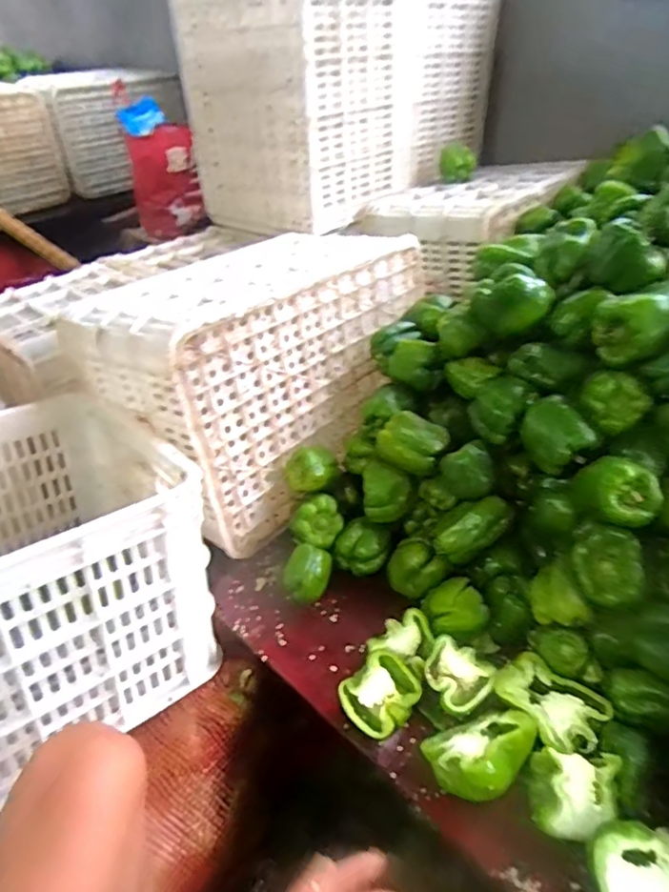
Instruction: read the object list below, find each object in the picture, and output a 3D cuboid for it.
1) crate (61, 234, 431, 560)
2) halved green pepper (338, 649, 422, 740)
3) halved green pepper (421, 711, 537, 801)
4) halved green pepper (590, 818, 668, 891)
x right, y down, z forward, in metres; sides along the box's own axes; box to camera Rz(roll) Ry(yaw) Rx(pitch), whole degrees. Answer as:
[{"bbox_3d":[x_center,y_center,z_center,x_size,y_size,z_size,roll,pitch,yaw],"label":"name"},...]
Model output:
[{"bbox_3d":[-0.102,-0.151,0.870,0.353,0.282,0.489,29,48,33],"label":"crate"},{"bbox_3d":[0.049,0.262,0.590,0.073,0.031,0.068,-24,43,-25],"label":"halved green pepper"},{"bbox_3d":[0.142,0.299,0.551,0.103,0.035,0.075,-16,3,-35],"label":"halved green pepper"},{"bbox_3d":[0.250,0.357,0.460,0.073,0.032,0.074,-1,39,1],"label":"halved green pepper"}]

